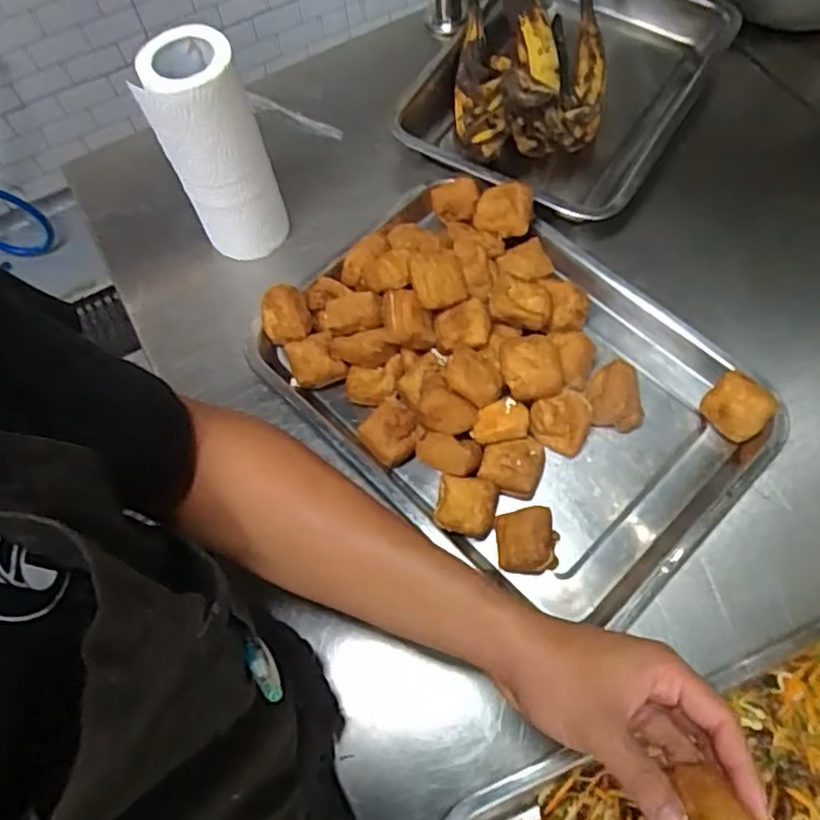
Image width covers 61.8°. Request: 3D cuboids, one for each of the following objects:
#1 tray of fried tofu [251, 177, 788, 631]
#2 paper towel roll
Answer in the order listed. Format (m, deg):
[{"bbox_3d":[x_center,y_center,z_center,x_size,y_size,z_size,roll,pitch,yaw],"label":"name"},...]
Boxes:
[{"bbox_3d":[0.090,-0.038,0.596,0.415,0.070,0.295,41,74,19],"label":"tray of fried tofu"},{"bbox_3d":[-0.173,-0.223,0.642,0.083,0.220,0.086,-1,65,3],"label":"paper towel roll"}]

